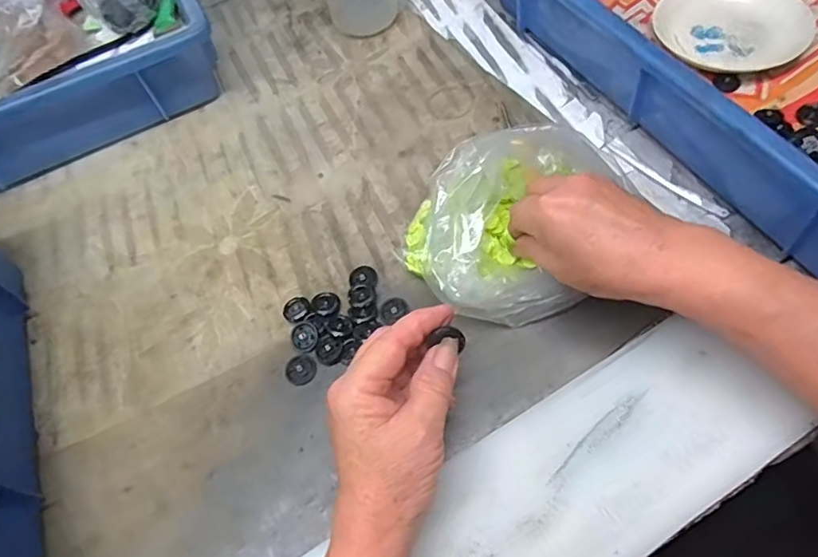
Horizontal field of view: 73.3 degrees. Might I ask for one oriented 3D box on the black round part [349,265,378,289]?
[{"bbox_3d":[-0.032,0.000,0.393,0.019,0.007,0.018,-3,60,5],"label":"black round part"}]

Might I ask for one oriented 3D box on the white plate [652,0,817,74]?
[{"bbox_3d":[0.272,-0.216,0.467,0.114,0.023,0.114,-3,60,5],"label":"white plate"}]

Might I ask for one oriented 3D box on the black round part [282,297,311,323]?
[{"bbox_3d":[-0.079,0.022,0.387,0.018,0.007,0.019,-3,60,5],"label":"black round part"}]

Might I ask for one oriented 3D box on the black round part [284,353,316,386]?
[{"bbox_3d":[-0.072,0.060,0.366,0.021,0.005,0.022,-3,60,5],"label":"black round part"}]

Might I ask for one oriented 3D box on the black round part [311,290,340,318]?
[{"bbox_3d":[-0.058,0.017,0.385,0.019,0.004,0.021,-29,61,-10],"label":"black round part"}]

